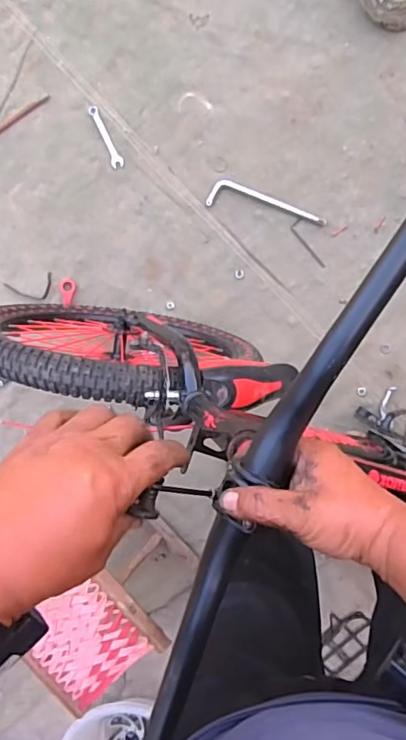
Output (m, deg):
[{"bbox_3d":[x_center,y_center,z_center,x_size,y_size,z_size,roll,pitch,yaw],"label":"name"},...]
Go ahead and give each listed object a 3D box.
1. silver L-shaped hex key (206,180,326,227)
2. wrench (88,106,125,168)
[{"bbox_3d":[0.135,-0.348,1.116,0.251,0.011,0.056,16,98,8],"label":"silver L-shaped hex key"},{"bbox_3d":[-0.212,-0.507,1.149,0.027,0.004,0.143,-24,91,11],"label":"wrench"}]

